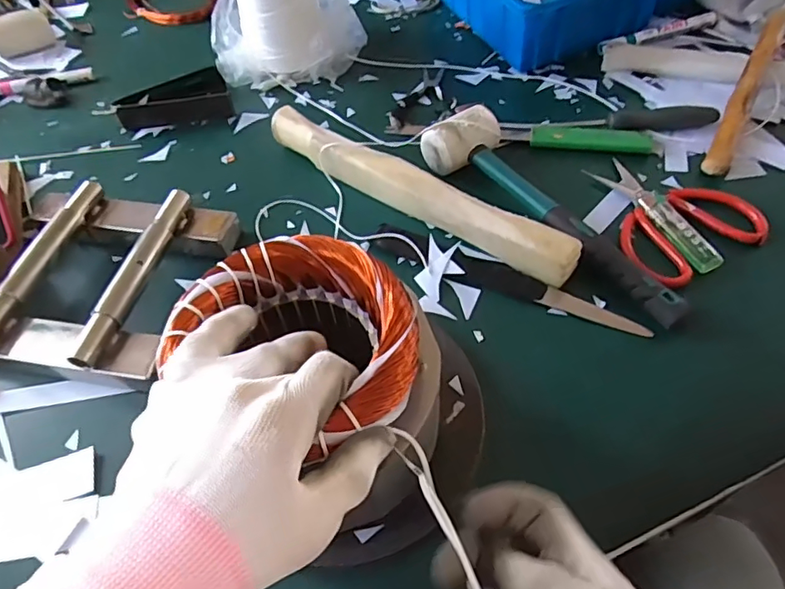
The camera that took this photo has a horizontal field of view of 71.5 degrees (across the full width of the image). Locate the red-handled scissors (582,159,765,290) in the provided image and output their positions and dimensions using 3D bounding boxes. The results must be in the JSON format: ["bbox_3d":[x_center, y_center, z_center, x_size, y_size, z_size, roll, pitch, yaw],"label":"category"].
[{"bbox_3d":[0.246,-0.081,0.495,0.127,0.010,0.144,-22,54,-13],"label":"red-handled scissors"}]

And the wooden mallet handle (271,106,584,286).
[{"bbox_3d":[0.013,-0.101,0.509,0.336,0.042,0.030,29,60,24],"label":"wooden mallet handle"}]

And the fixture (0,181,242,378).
[{"bbox_3d":[-0.256,-0.018,0.461,0.208,0.042,0.182,5,53,8],"label":"fixture"}]

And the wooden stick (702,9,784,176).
[{"bbox_3d":[0.358,-0.205,0.556,0.021,0.028,0.226,24,70,21],"label":"wooden stick"}]

